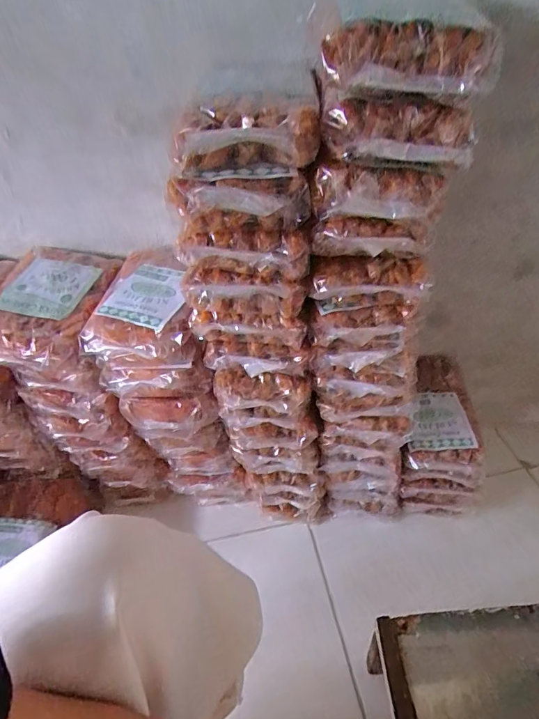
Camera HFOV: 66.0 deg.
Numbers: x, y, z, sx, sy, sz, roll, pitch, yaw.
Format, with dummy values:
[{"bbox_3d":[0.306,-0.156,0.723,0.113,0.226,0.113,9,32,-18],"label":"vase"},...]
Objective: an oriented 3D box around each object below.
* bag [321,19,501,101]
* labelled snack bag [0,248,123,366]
[{"bbox_3d":[0.093,-0.198,0.275,0.113,0.041,0.029,-7,42,-4],"label":"bag"},{"bbox_3d":[-0.275,-0.075,0.535,0.141,0.052,0.187,-1,42,3],"label":"labelled snack bag"}]

